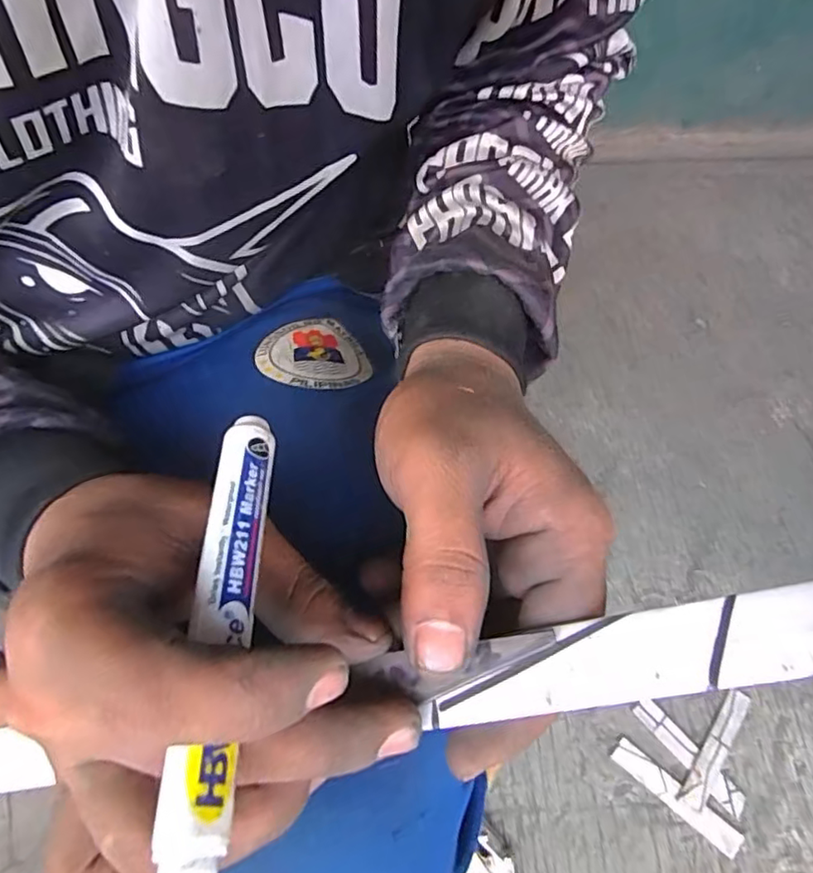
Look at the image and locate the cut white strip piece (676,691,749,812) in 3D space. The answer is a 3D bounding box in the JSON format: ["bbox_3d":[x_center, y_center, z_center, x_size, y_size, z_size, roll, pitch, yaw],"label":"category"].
[{"bbox_3d":[0.318,0.320,0.602,0.024,0.008,0.129,35,70,14],"label":"cut white strip piece"}]

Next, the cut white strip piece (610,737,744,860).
[{"bbox_3d":[0.268,0.358,0.582,0.136,0.004,0.024,37,75,16],"label":"cut white strip piece"}]

